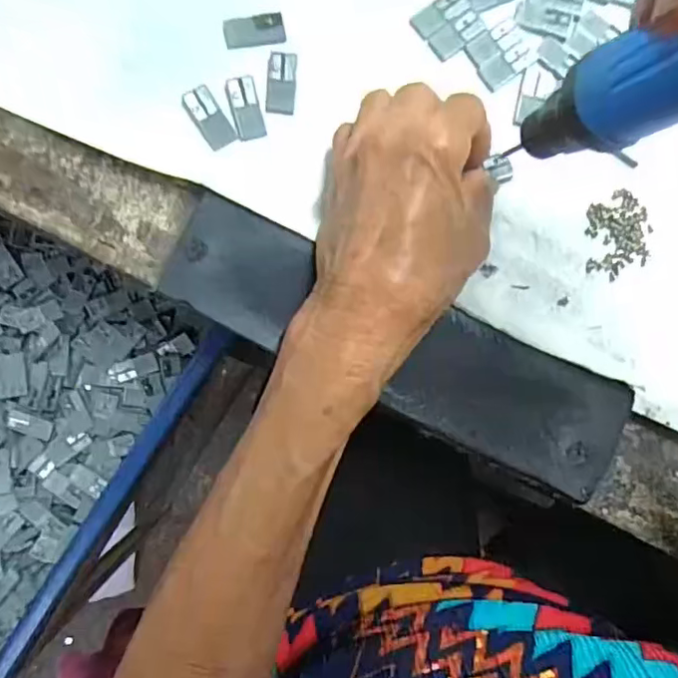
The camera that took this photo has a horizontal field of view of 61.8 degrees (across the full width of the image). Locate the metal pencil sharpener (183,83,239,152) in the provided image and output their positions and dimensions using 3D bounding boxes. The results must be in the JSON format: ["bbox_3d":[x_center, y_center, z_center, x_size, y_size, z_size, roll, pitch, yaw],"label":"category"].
[{"bbox_3d":[-0.059,-0.101,0.259,0.013,0.009,0.026,-34,89,-7],"label":"metal pencil sharpener"}]

